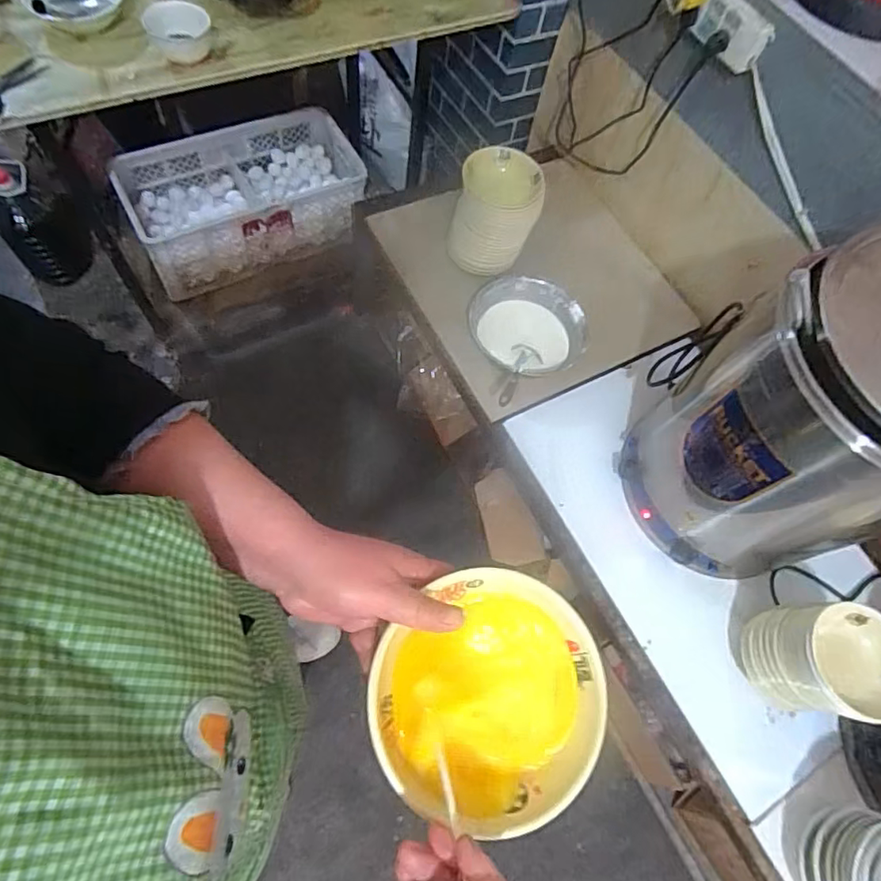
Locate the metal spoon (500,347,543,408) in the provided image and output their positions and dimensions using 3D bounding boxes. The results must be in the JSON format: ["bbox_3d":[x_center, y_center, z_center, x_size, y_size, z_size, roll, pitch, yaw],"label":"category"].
[{"bbox_3d":[0.150,-0.119,1.082,0.060,0.039,0.214,18,36,8],"label":"metal spoon"}]

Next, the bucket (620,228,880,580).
[{"bbox_3d":[0.571,-0.047,0.905,0.413,0.467,0.426,3,65,-6],"label":"bucket"}]

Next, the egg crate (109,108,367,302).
[{"bbox_3d":[-0.572,-0.717,1.679,0.675,0.223,0.347,-21,70,-16],"label":"egg crate"}]

